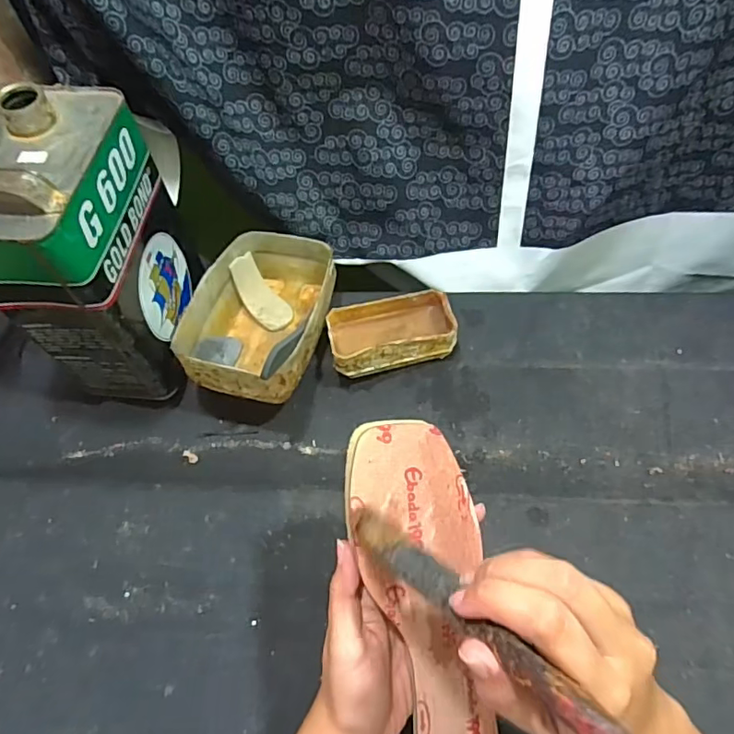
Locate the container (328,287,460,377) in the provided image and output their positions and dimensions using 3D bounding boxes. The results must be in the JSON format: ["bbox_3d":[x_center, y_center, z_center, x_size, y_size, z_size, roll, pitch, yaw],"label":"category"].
[{"bbox_3d":[0.026,-0.035,0.568,0.129,0.041,0.074,-13,56,-3],"label":"container"}]

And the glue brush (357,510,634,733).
[{"bbox_3d":[0.037,0.096,0.219,0.017,0.010,0.144,-37,30,-18],"label":"glue brush"}]

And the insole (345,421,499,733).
[{"bbox_3d":[0.043,0.144,0.324,0.080,0.006,0.237,-20,99,-28],"label":"insole"}]

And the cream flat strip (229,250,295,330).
[{"bbox_3d":[-0.119,-0.079,0.614,0.040,0.032,0.091,-33,86,-16],"label":"cream flat strip"}]

